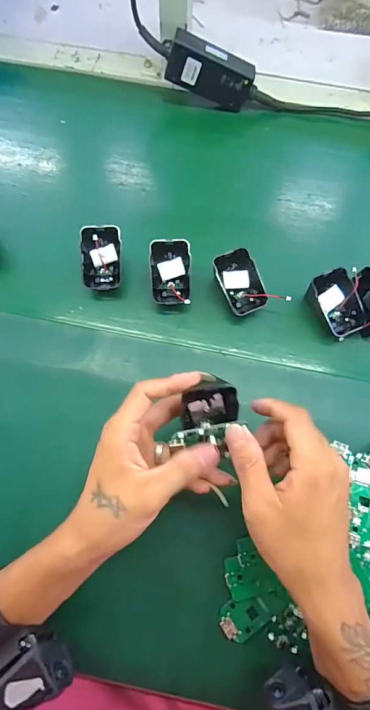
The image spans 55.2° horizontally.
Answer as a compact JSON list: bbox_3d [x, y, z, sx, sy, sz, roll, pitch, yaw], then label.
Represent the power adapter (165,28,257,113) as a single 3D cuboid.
[{"bbox_3d":[0.037,-0.374,0.473,0.119,0.053,0.025,15,68,-16],"label":"power adapter"}]

